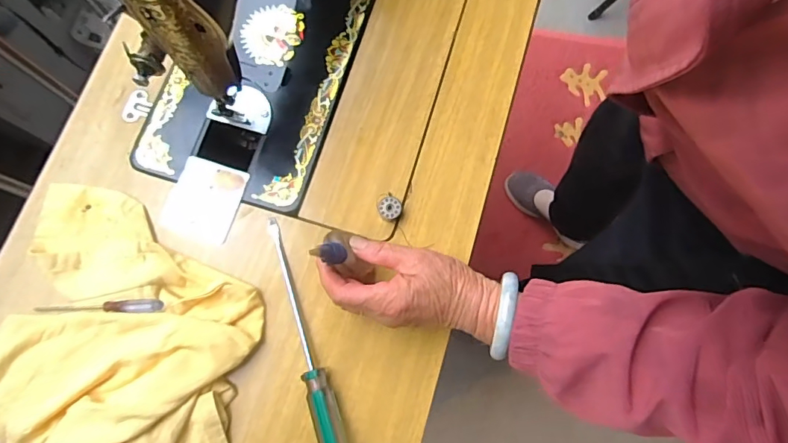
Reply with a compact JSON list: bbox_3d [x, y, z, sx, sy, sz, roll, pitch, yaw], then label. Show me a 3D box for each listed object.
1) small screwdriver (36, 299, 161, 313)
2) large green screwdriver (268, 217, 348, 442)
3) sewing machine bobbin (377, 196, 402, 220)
[{"bbox_3d":[-0.267,0.077,0.421,0.122,0.015,0.011,-1,77,-1],"label":"small screwdriver"},{"bbox_3d":[-0.082,0.105,0.424,0.024,0.027,0.233,-18,78,-5],"label":"large green screwdriver"},{"bbox_3d":[-0.004,-0.012,0.460,0.021,0.018,0.022,0,77,-1],"label":"sewing machine bobbin"}]

